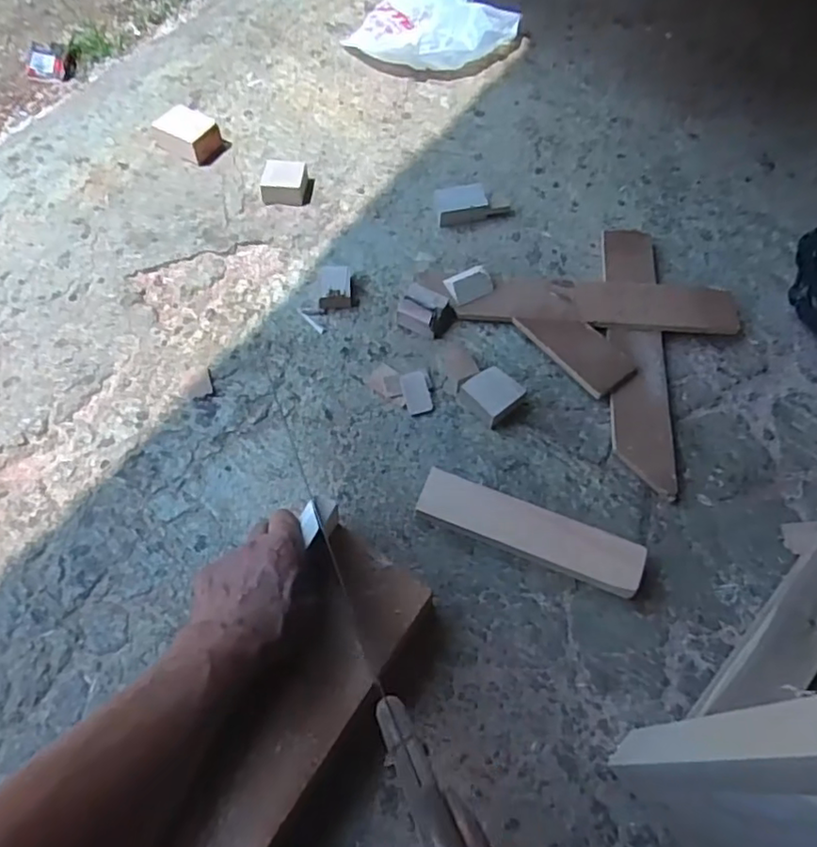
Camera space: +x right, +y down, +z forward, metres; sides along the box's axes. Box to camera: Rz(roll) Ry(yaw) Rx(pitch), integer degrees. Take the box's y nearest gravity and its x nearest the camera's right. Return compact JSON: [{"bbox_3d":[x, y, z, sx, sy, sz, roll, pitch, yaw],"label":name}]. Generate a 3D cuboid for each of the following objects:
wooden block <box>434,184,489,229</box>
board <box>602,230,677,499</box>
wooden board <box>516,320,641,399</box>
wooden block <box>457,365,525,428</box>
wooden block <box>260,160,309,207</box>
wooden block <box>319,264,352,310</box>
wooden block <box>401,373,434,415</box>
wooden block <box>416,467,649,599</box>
[{"bbox_3d":[0.071,-0.289,0.817,0.064,0.032,0.038,-10,64,-6],"label":"wooden block"},{"bbox_3d":[0.268,-0.089,0.729,0.063,0.022,0.358,5,63,1],"label":"board"},{"bbox_3d":[0.195,-0.090,0.719,0.061,0.008,0.136,-41,66,-1],"label":"wooden board"},{"bbox_3d":[0.093,-0.031,0.691,0.052,0.030,0.055,-38,70,-18],"label":"wooden block"},{"bbox_3d":[-0.166,-0.325,0.834,0.058,0.033,0.055,9,63,3],"label":"wooden block"},{"bbox_3d":[-0.089,-0.165,0.756,0.039,0.034,0.042,-3,63,-3],"label":"wooden block"},{"bbox_3d":[0.009,-0.035,0.701,0.028,0.010,0.050,-13,64,-8],"label":"wooden block"},{"bbox_3d":[0.120,0.109,0.621,0.223,0.033,0.046,21,65,9],"label":"wooden block"}]

